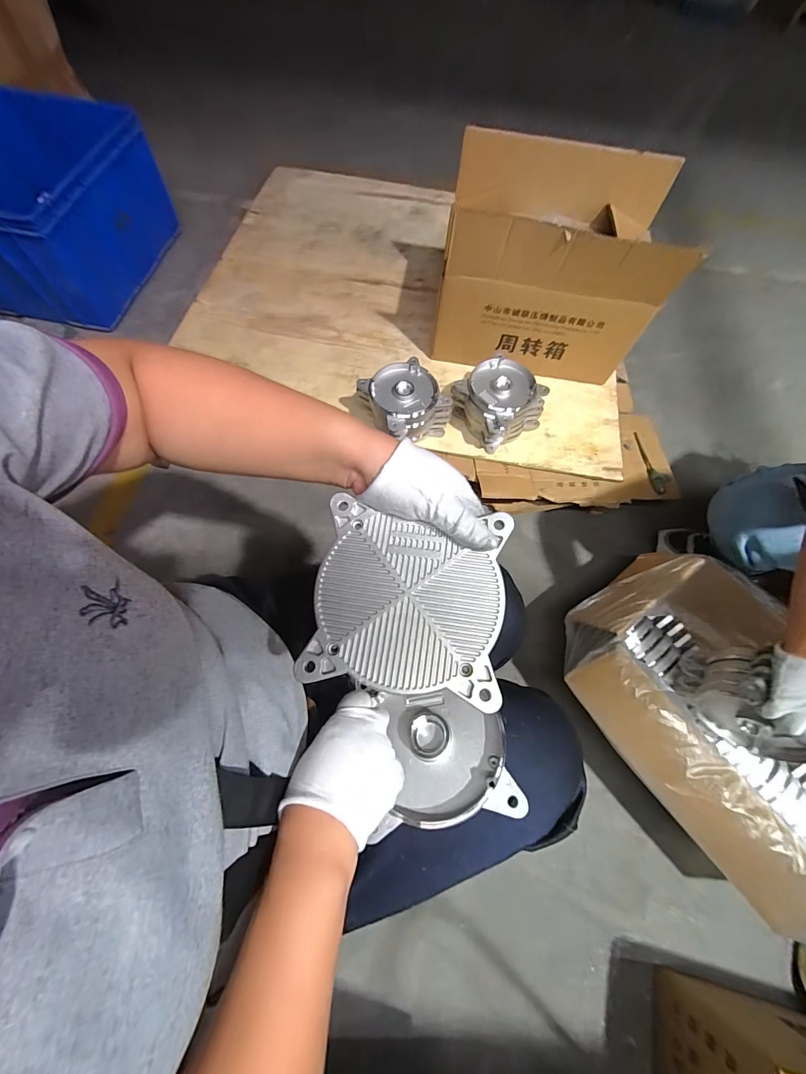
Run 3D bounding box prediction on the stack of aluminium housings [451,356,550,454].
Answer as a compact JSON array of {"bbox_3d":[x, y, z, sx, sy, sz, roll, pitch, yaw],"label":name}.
[{"bbox_3d":[0.198,-0.280,0.803,0.141,0.105,0.136,-32,72,-15],"label":"stack of aluminium housings"}]

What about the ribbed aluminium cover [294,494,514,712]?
[{"bbox_3d":[0.004,0.043,0.287,0.137,0.023,0.133,9,67,1],"label":"ribbed aluminium cover"}]

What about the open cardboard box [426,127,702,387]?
[{"bbox_3d":[0.311,-0.578,0.843,0.437,0.320,0.304,14,67,4],"label":"open cardboard box"}]

